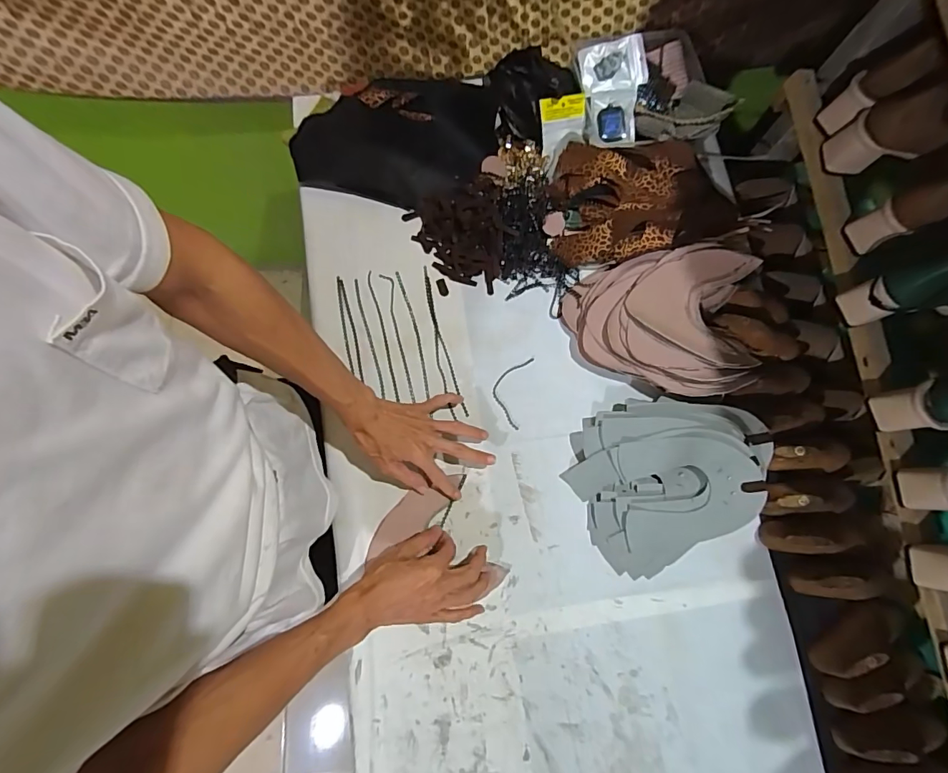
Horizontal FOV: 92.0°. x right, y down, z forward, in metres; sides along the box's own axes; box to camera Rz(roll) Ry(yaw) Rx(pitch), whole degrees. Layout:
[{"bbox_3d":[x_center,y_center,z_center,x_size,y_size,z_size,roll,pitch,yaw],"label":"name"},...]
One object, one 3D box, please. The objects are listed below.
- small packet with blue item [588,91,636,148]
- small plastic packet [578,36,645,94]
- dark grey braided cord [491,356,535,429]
[{"bbox_3d":[0.214,-0.416,0.715,0.077,0.026,0.091,11,77,2],"label":"small packet with blue item"},{"bbox_3d":[0.217,-0.499,0.713,0.101,0.012,0.070,-13,105,4],"label":"small plastic packet"},{"bbox_3d":[0.052,0.006,0.666,0.047,0.004,0.107,13,77,2],"label":"dark grey braided cord"}]

